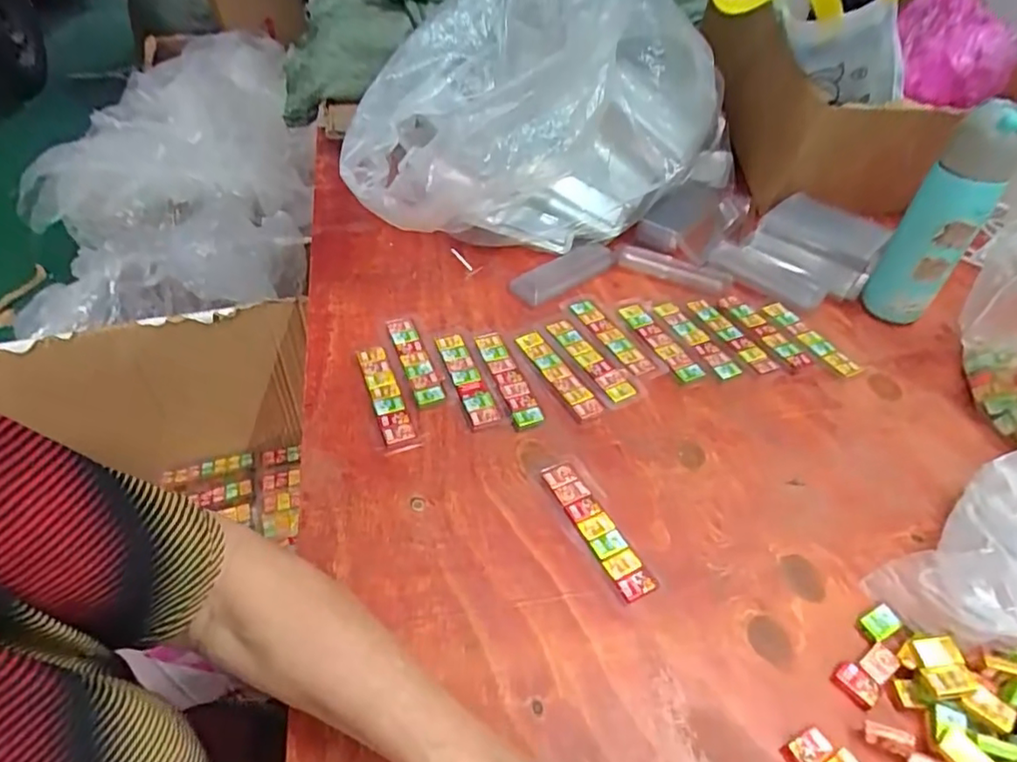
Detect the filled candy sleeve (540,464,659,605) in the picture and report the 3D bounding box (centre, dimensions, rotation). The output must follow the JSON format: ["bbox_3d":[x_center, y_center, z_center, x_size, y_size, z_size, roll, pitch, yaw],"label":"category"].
[{"bbox_3d":[0.067,0.111,0.447,0.027,0.011,0.120,-20,49,-21],"label":"filled candy sleeve"}]

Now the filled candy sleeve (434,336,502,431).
[{"bbox_3d":[-0.039,-0.002,0.548,0.026,0.008,0.116,-14,48,-16],"label":"filled candy sleeve"}]

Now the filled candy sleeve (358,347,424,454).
[{"bbox_3d":[-0.109,0.015,0.526,0.028,0.011,0.124,-14,48,-16],"label":"filled candy sleeve"}]

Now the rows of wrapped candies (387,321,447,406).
[{"bbox_3d":[-0.090,-0.022,0.565,0.027,0.008,0.121,-15,48,-17],"label":"rows of wrapped candies"}]

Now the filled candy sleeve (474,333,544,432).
[{"bbox_3d":[0.000,-0.002,0.550,0.029,0.011,0.116,-14,48,-16],"label":"filled candy sleeve"}]

